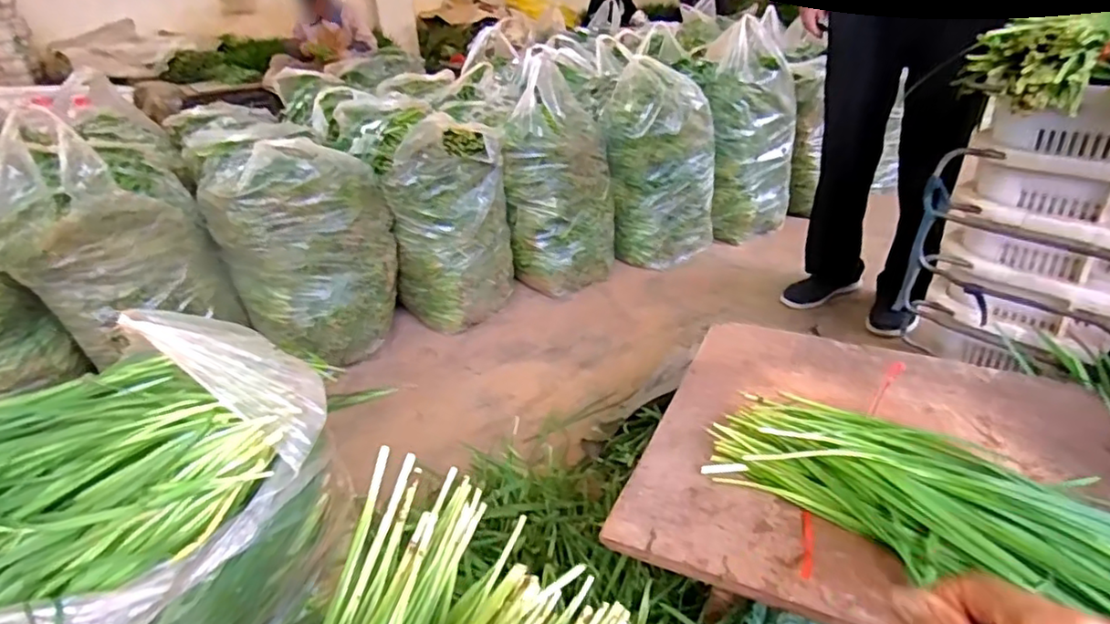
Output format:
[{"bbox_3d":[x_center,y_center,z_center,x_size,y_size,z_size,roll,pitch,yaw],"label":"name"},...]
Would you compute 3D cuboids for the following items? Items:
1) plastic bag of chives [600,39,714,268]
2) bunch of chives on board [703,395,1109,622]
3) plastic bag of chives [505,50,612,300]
[{"bbox_3d":[0.316,-0.444,1.859,0.323,0.567,0.316,1,29,7],"label":"plastic bag of chives"},{"bbox_3d":[0.376,0.177,0.485,0.511,0.055,0.181,22,38,37],"label":"bunch of chives on board"},{"bbox_3d":[0.017,-0.341,1.642,0.270,0.585,0.227,-1,29,3],"label":"plastic bag of chives"}]

